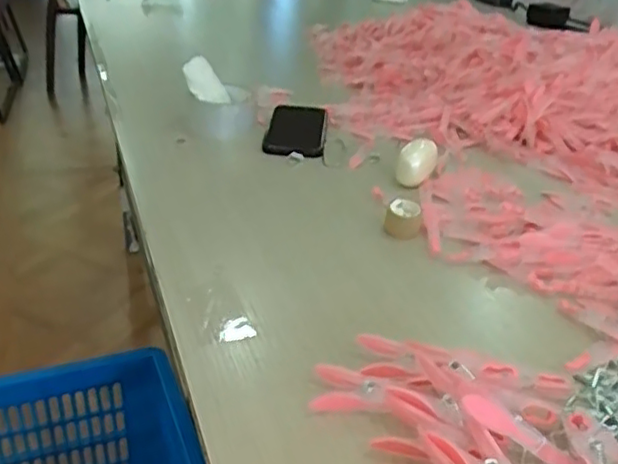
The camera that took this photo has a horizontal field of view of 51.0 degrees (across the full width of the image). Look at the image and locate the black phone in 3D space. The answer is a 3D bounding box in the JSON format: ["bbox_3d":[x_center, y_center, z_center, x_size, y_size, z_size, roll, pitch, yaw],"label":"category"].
[{"bbox_3d":[-0.015,-0.128,0.793,0.069,0.017,0.130,4,29,1],"label":"black phone"}]

